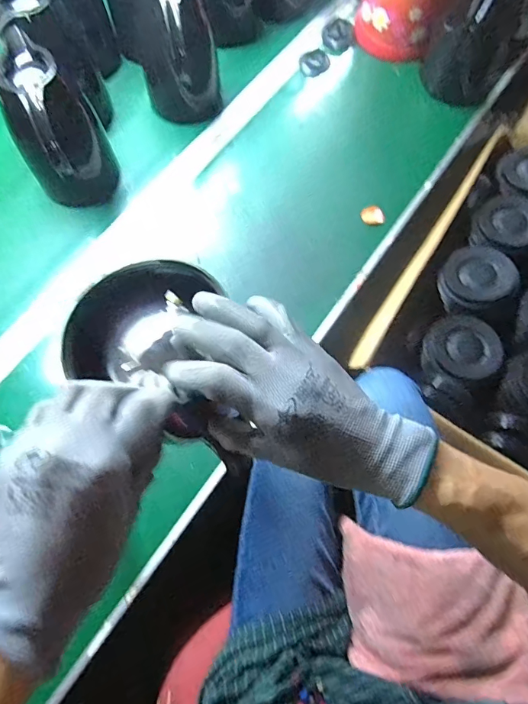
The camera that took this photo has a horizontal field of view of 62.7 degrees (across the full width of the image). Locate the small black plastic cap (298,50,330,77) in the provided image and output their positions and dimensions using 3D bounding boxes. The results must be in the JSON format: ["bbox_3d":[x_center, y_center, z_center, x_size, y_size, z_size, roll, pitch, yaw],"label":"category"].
[{"bbox_3d":[0.095,-0.546,0.820,0.057,0.019,0.037,-20,73,-7],"label":"small black plastic cap"}]

